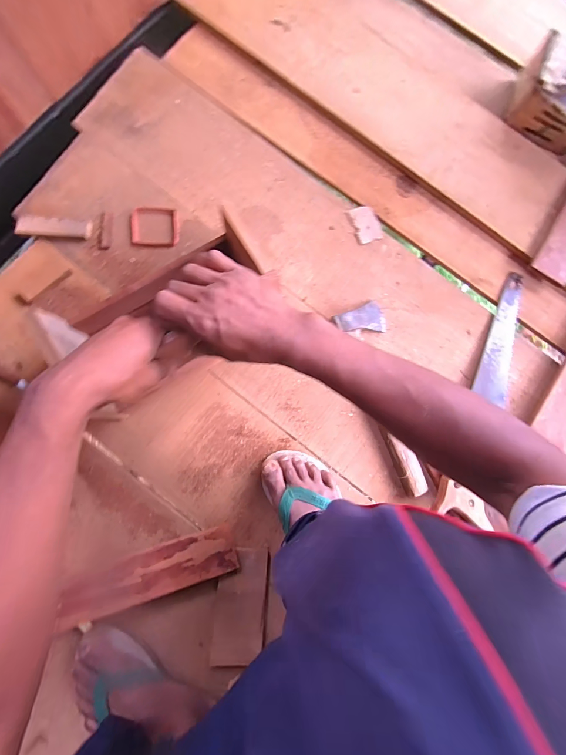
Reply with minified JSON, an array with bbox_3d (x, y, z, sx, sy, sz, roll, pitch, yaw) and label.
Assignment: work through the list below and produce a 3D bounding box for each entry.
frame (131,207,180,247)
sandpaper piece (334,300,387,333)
[{"bbox_3d":[-0.217,-0.256,0.566,0.080,0.005,0.069,0,86,-2],"label":"frame"},{"bbox_3d":[0.131,-0.100,0.568,0.094,0.008,0.050,-9,86,-17],"label":"sandpaper piece"}]

